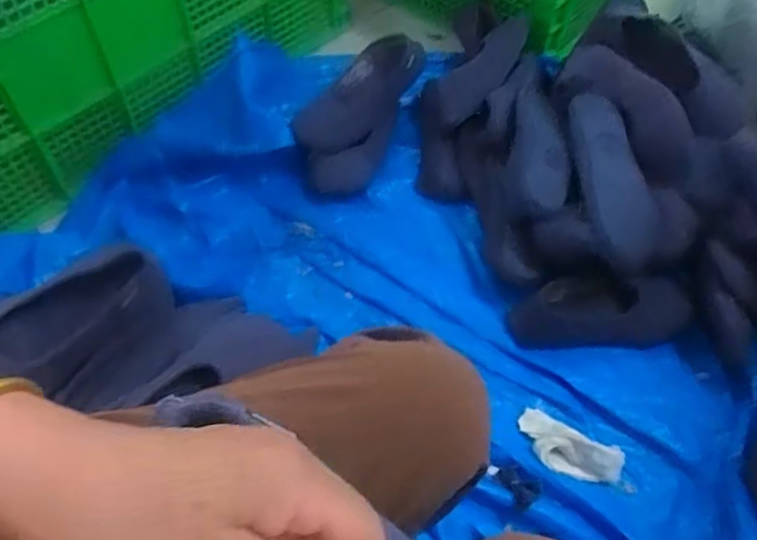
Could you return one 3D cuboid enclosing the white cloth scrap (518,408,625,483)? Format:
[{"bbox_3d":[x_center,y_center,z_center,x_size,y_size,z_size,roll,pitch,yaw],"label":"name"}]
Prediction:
[{"bbox_3d":[0.233,0.223,0.838,0.131,0.038,0.057,26,59,29],"label":"white cloth scrap"}]

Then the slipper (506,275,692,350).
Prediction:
[{"bbox_3d":[0.303,0.059,0.932,0.240,0.063,0.087,-4,56,-3],"label":"slipper"}]

